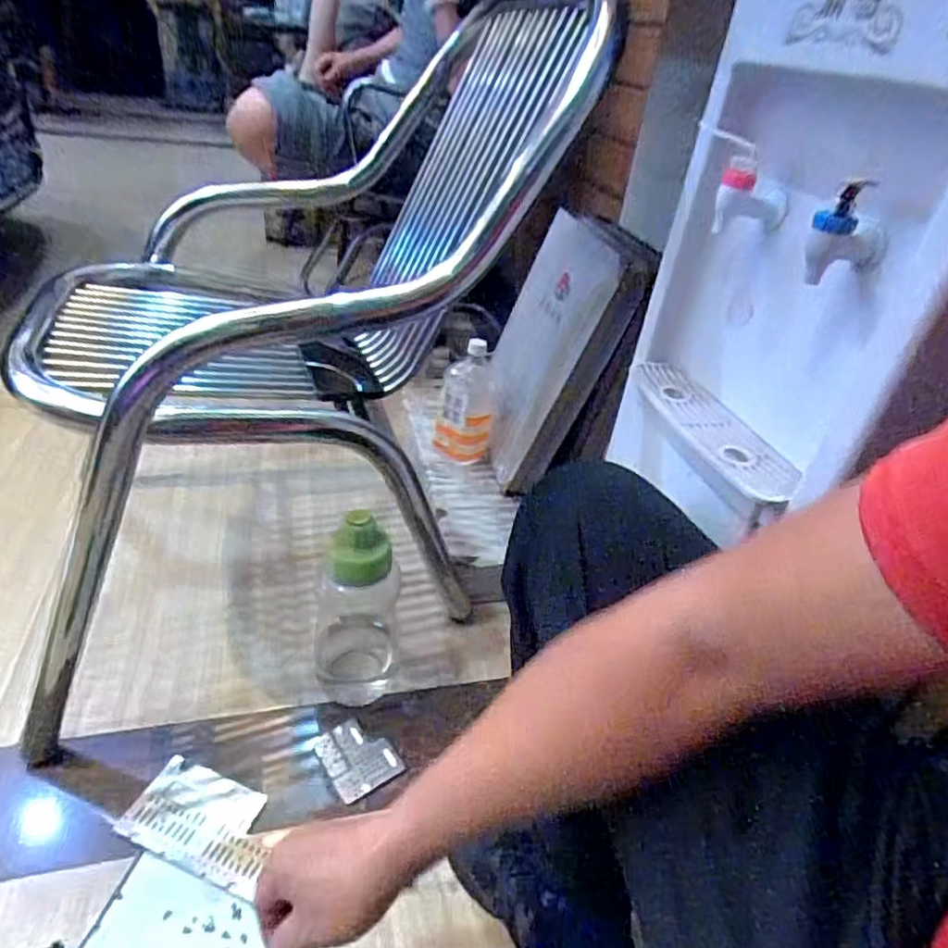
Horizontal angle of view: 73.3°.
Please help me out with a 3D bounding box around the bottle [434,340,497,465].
[{"bbox_3d":[-0.016,-0.130,1.144,0.102,0.207,0.097,7,35,-2],"label":"bottle"}]

